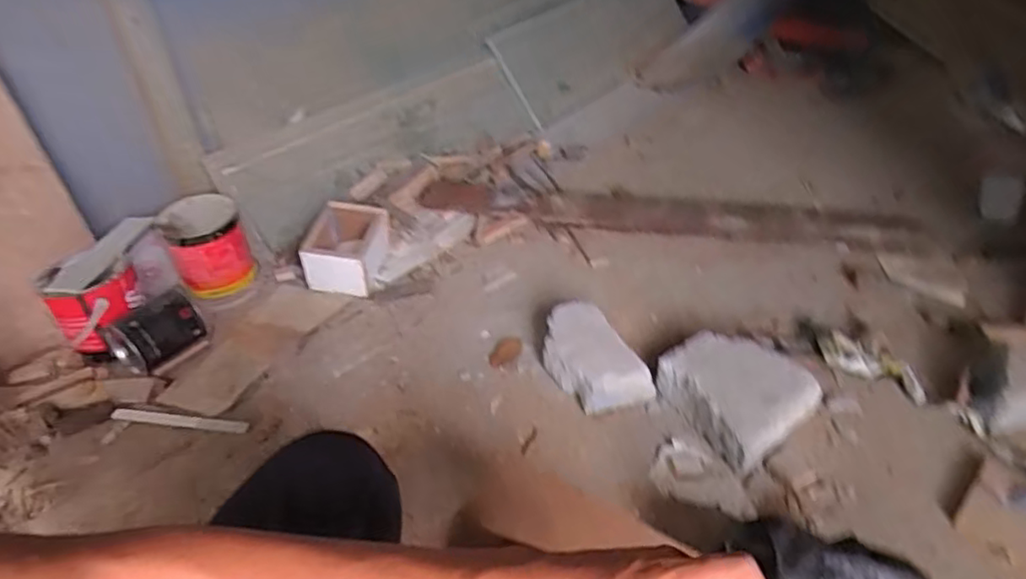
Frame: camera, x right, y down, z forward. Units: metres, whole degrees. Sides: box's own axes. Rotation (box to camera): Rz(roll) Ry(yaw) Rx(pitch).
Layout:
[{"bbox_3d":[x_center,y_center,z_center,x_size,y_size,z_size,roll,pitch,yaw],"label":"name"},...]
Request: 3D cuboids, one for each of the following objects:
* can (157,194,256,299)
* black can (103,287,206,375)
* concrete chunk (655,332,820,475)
[{"bbox_3d":[-0.615,-0.088,1.332,0.145,0.151,0.152,-19,38,-19],"label":"can"},{"bbox_3d":[-0.626,0.076,1.162,0.099,0.095,0.135,23,46,30],"label":"black can"},{"bbox_3d":[0.348,0.155,1.007,0.182,0.067,0.216,-20,41,-18],"label":"concrete chunk"}]

